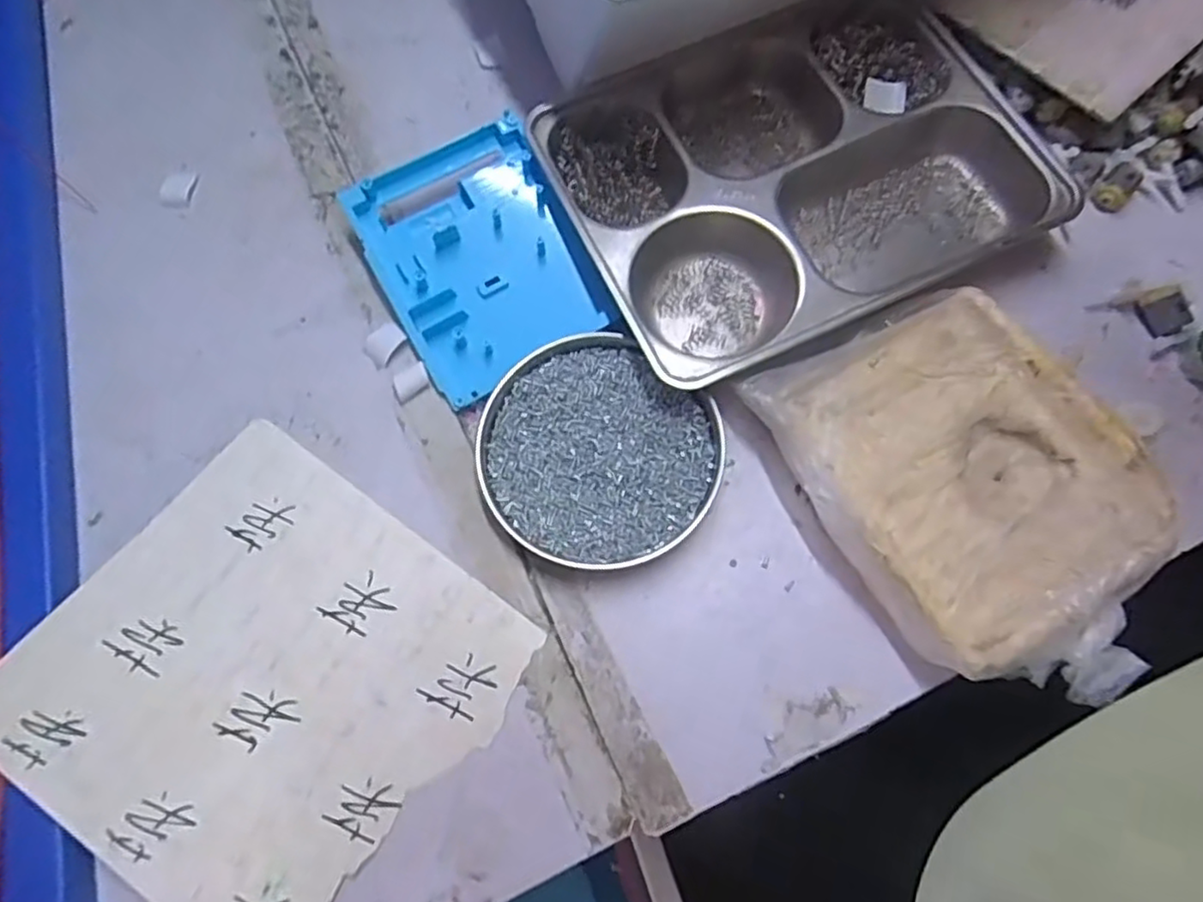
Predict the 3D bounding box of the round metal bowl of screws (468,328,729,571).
[{"bbox_3d":[-0.004,0.001,0.391,0.134,0.019,0.124,0,72,0],"label":"round metal bowl of screws"}]

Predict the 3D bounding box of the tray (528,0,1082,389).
[{"bbox_3d":[0.118,-0.183,0.437,0.286,0.036,0.238,-25,73,-8],"label":"tray"}]

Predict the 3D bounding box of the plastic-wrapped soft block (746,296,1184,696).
[{"bbox_3d":[0.200,0.017,0.371,0.153,0.040,0.213,-33,75,-10],"label":"plastic-wrapped soft block"}]

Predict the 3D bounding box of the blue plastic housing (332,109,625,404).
[{"bbox_3d":[-0.078,-0.122,0.426,0.119,0.030,0.163,-25,73,-8],"label":"blue plastic housing"}]

